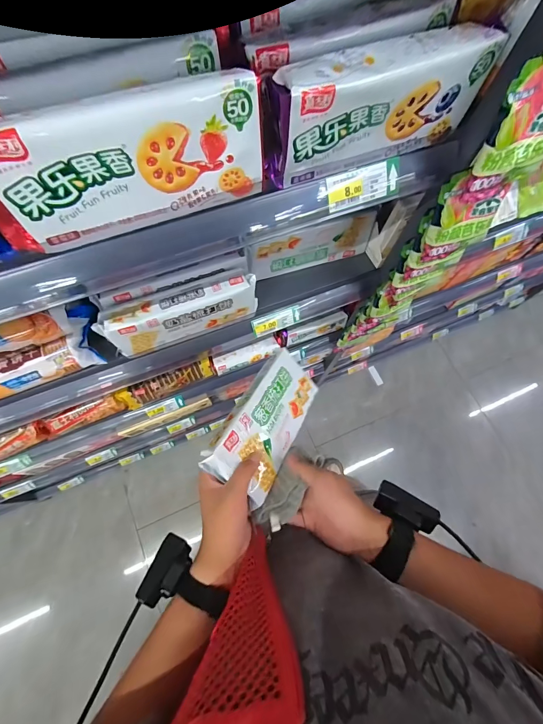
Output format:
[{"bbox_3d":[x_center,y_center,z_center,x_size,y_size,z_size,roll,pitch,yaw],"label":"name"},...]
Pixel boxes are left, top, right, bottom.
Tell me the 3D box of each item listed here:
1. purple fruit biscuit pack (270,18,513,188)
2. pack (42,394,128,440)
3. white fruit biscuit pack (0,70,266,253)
[{"bbox_3d":[0.098,-0.251,0.315,0.221,0.092,0.047,-21,74,-9],"label":"purple fruit biscuit pack"},{"bbox_3d":[-0.427,0.120,0.737,0.184,0.043,0.043,-20,74,-8],"label":"pack"},{"bbox_3d":[-0.127,-0.175,0.285,0.239,0.104,0.045,-22,60,-6],"label":"white fruit biscuit pack"}]

